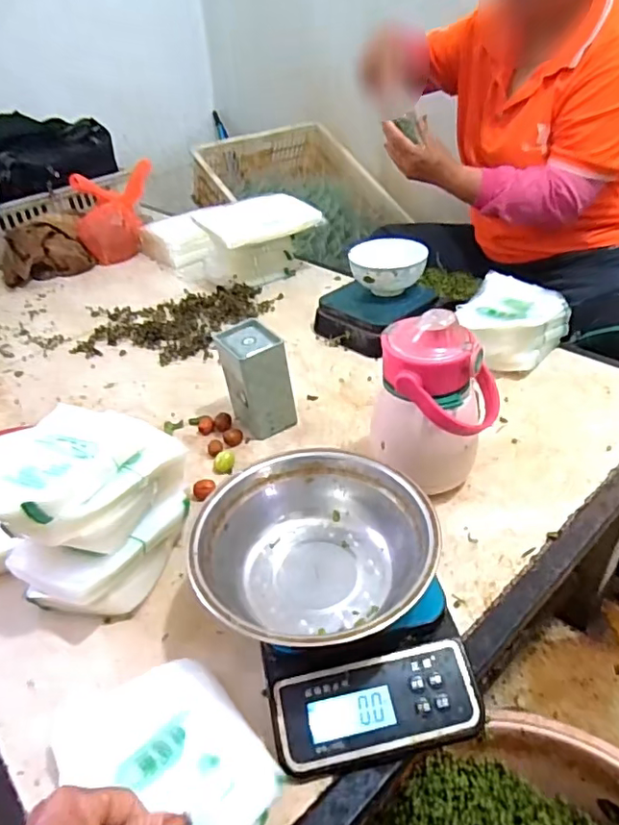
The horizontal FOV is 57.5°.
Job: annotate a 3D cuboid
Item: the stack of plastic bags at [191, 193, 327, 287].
[{"bbox_3d":[-0.097,-0.322,1.081,0.195,0.133,0.150,-26,42,-26],"label":"stack of plastic bags"}]

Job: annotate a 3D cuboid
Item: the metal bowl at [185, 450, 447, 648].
[{"bbox_3d":[0.002,0.113,0.461,0.187,0.062,0.177,-14,38,-12],"label":"metal bowl"}]

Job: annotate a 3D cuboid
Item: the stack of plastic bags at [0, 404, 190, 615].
[{"bbox_3d":[-0.206,0.090,0.531,0.135,0.142,0.157,14,41,23],"label":"stack of plastic bags"}]

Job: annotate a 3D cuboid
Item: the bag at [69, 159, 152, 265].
[{"bbox_3d":[-0.427,-0.439,1.256,0.181,0.174,0.141,-17,38,-16],"label":"bag"}]

